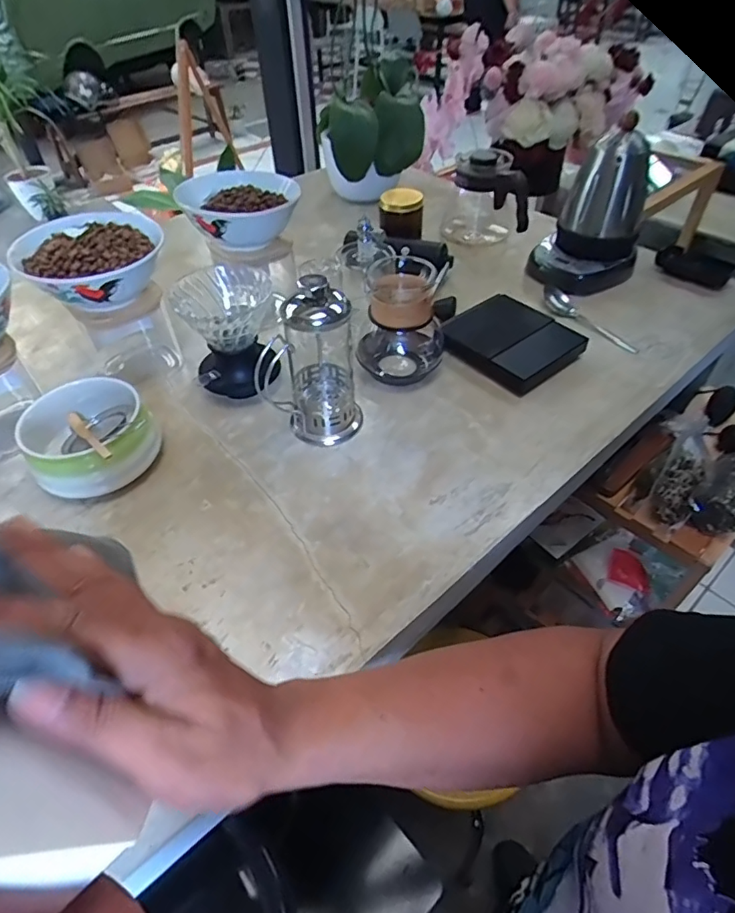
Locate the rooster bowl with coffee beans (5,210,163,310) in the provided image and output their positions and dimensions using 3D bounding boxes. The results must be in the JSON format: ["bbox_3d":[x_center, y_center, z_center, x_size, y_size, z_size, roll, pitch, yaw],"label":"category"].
[{"bbox_3d":[-0.310,-0.225,0.596,0.152,0.058,0.153,-1,46,1],"label":"rooster bowl with coffee beans"}]

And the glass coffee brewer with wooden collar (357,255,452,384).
[{"bbox_3d":[0.045,-0.167,0.652,0.096,0.130,0.111,9,47,11],"label":"glass coffee brewer with wooden collar"}]

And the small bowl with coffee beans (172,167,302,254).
[{"bbox_3d":[-0.171,-0.315,0.676,0.124,0.068,0.131,-1,47,1],"label":"small bowl with coffee beans"}]

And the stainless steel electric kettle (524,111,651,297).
[{"bbox_3d":[0.326,-0.359,0.765,0.132,0.200,0.139,30,55,26],"label":"stainless steel electric kettle"}]

